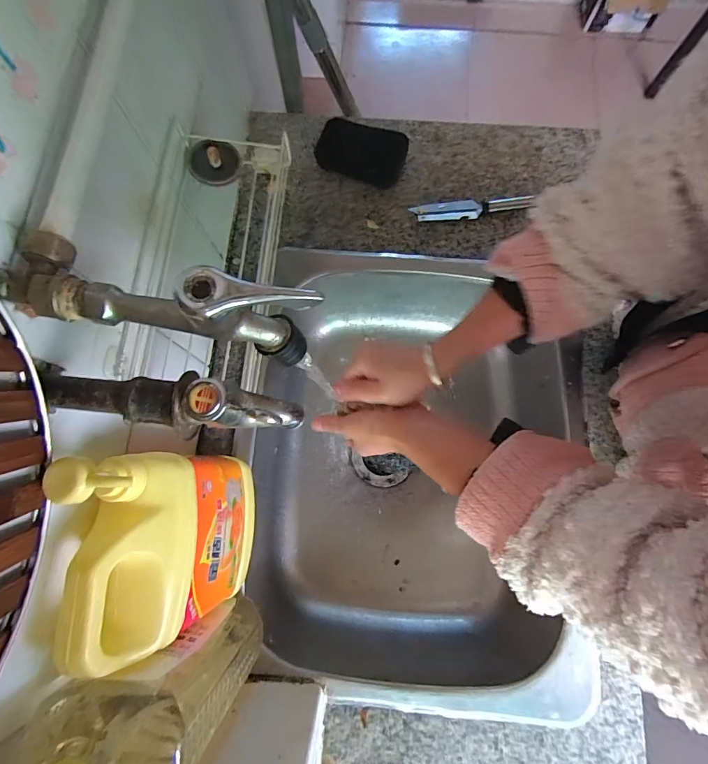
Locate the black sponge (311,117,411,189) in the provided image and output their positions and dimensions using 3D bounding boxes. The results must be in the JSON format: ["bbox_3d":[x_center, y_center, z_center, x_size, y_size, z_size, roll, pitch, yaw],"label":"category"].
[{"bbox_3d":[0.012,-0.339,0.578,0.123,0.037,0.080,17,77,5],"label":"black sponge"}]

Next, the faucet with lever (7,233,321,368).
[{"bbox_3d":[-0.109,-0.043,0.220,0.177,0.074,0.045,16,77,5],"label":"faucet with lever"}]

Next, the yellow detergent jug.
[{"bbox_3d":[-0.147,0.136,0.331,0.075,0.207,0.145,-5,76,0],"label":"yellow detergent jug"}]

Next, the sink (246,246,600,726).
[{"bbox_3d":[0.087,0.112,0.574,0.393,0.183,0.546,5,76,2],"label":"sink"}]

